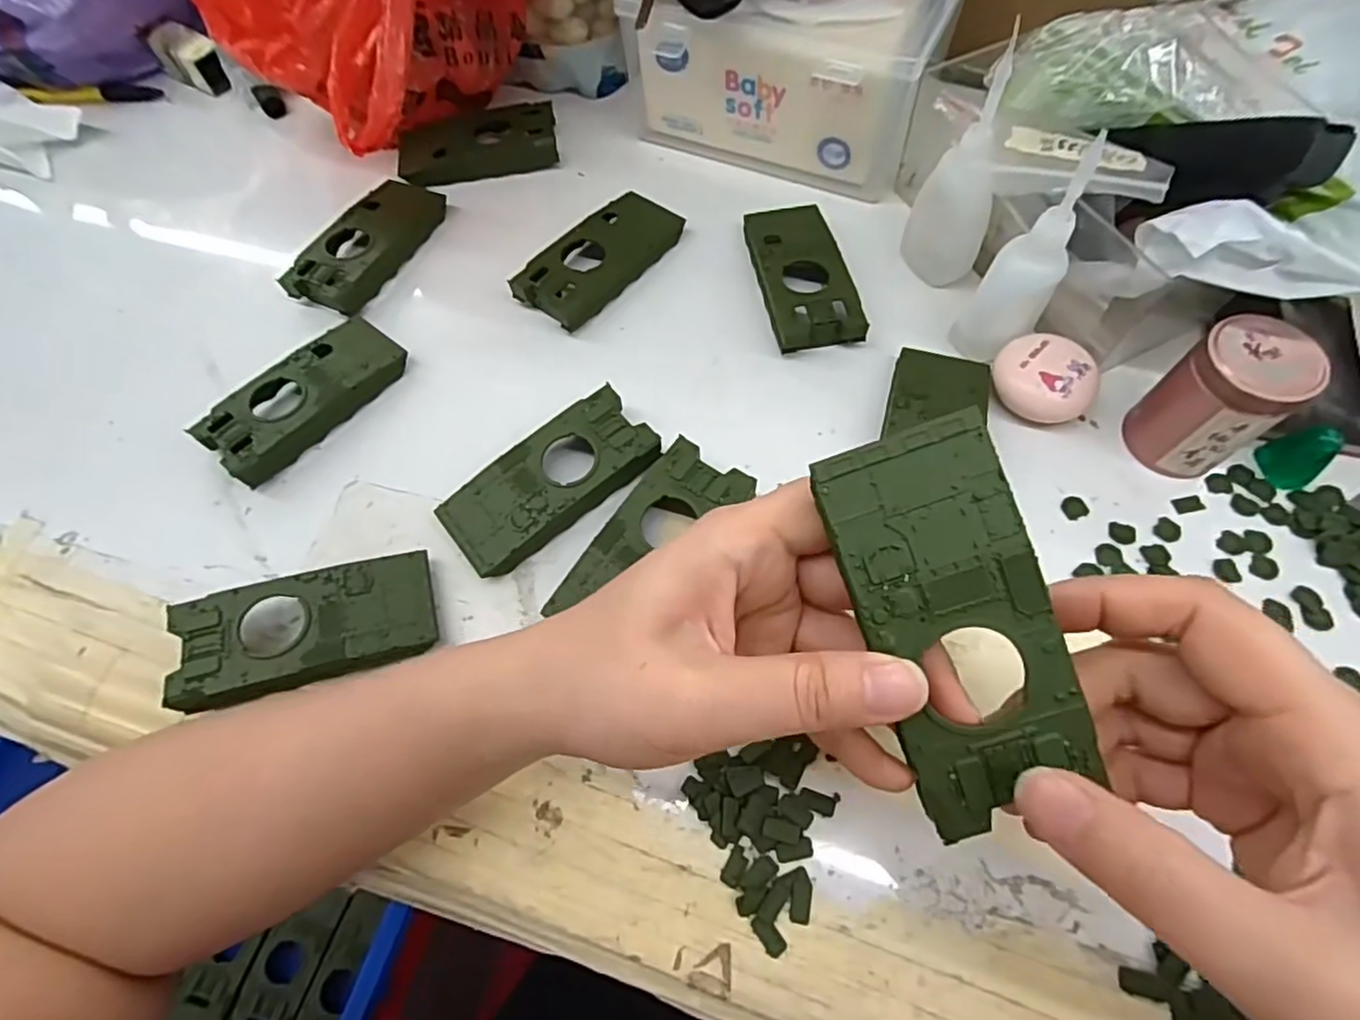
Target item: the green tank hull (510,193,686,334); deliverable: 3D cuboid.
[{"bbox_3d":[-0.046,-0.151,0.382,0.046,0.015,0.106,35,70,18],"label":"green tank hull"}]

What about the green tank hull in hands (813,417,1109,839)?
[{"bbox_3d":[0.072,0.029,0.167,0.044,0.013,0.101,-18,90,-7],"label":"green tank hull in hands"}]

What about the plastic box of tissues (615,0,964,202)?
[{"bbox_3d":[0.065,-0.271,0.398,0.173,0.086,0.097,23,66,13],"label":"plastic box of tissues"}]

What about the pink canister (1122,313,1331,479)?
[{"bbox_3d":[0.239,-0.048,0.292,0.038,0.069,0.044,-37,67,-15],"label":"pink canister"}]

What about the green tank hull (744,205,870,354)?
[{"bbox_3d":[0.068,-0.135,0.368,0.045,0.013,0.104,-10,63,-2],"label":"green tank hull"}]

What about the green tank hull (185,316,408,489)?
[{"bbox_3d":[-0.199,-0.060,0.349,0.048,0.023,0.103,37,70,19],"label":"green tank hull"}]

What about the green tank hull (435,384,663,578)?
[{"bbox_3d":[-0.061,-0.013,0.315,0.102,0.021,0.053,-37,67,-15],"label":"green tank hull"}]

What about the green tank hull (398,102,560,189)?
[{"bbox_3d":[-0.134,-0.242,0.432,0.102,0.021,0.048,-14,63,-4],"label":"green tank hull"}]

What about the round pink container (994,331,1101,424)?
[{"bbox_3d":[0.181,-0.063,0.326,0.048,0.026,0.040,37,70,19],"label":"round pink container"}]

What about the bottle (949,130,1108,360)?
[{"bbox_3d":[0.162,-0.118,0.301,0.034,0.097,0.034,32,69,17],"label":"bottle"}]

